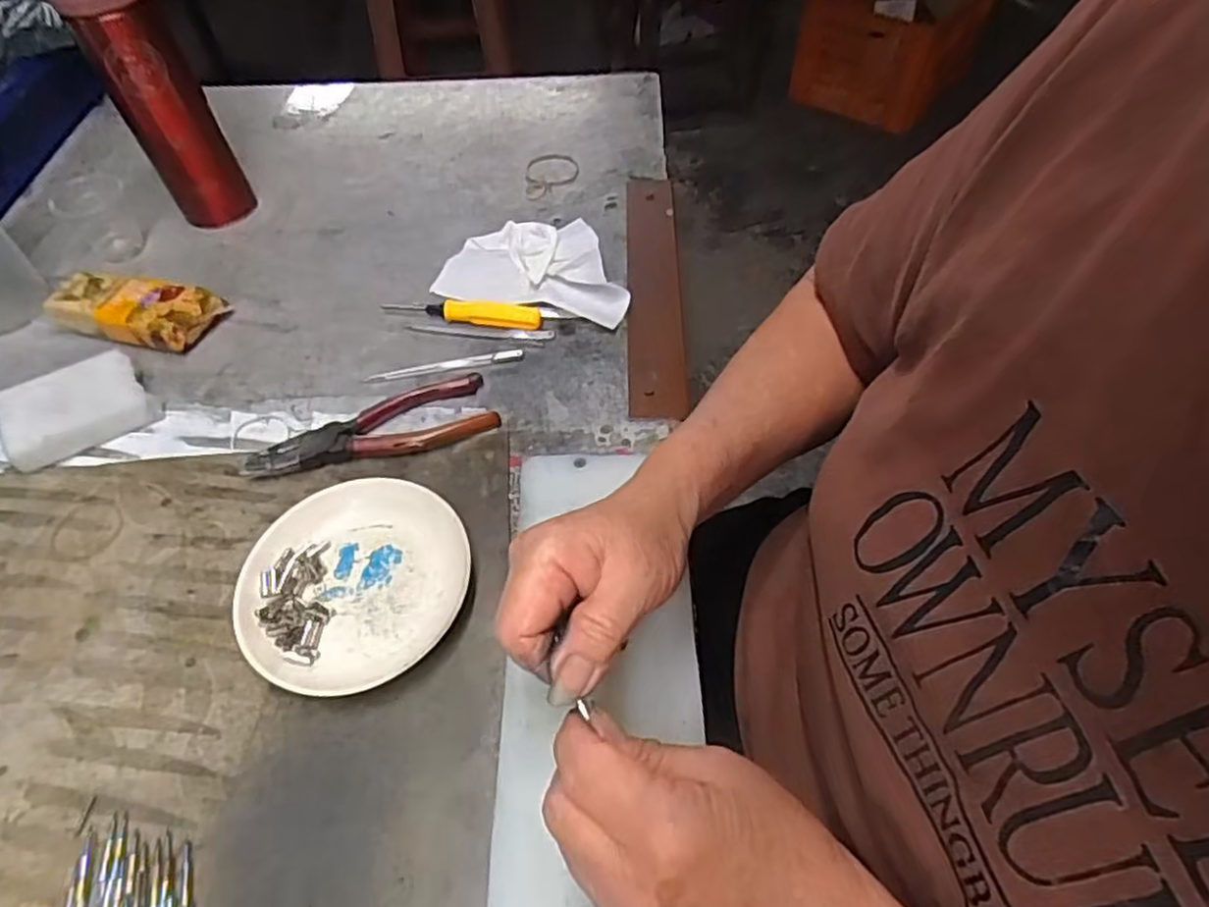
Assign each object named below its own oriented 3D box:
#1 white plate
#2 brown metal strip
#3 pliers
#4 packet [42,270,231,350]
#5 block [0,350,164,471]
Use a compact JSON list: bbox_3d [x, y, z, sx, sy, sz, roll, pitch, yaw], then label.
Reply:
[{"bbox_3d":[-0.133,0.069,0.378,0.119,0.022,0.113,-1,53,2],"label":"white plate"},{"bbox_3d":[0.037,-0.127,0.524,0.039,0.006,0.256,-3,54,5],"label":"brown metal strip"},{"bbox_3d":[-0.144,-0.013,0.442,0.146,0.014,0.050,-21,55,-13],"label":"pliers"},{"bbox_3d":[-0.338,-0.104,0.509,0.108,0.035,0.051,12,55,11],"label":"packet"},{"bbox_3d":[-0.343,-0.030,0.455,0.082,0.031,0.052,-32,58,-19],"label":"block"}]

